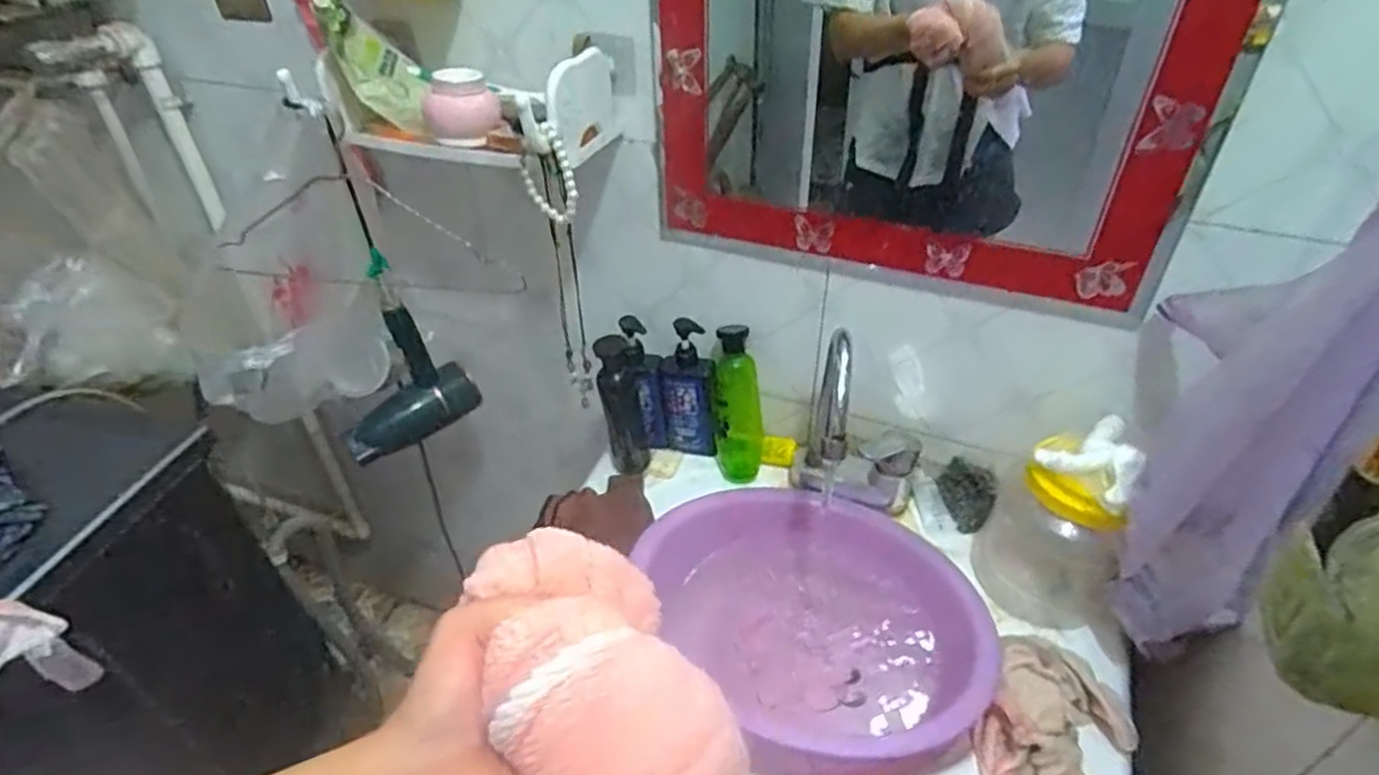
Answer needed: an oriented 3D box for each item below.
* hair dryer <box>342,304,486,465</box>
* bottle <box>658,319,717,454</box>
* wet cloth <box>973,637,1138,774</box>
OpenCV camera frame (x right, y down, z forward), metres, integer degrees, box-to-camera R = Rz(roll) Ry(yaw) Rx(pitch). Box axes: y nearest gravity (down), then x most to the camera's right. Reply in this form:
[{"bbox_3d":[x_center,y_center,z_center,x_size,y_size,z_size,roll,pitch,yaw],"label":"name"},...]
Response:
[{"bbox_3d":[-0.368,-0.011,0.937,0.173,0.170,0.067,-30,47,-31],"label":"hair dryer"},{"bbox_3d":[-0.003,0.004,0.882,0.064,0.174,0.045,-2,39,-2],"label":"bottle"},{"bbox_3d":[0.320,0.336,0.644,0.132,0.130,0.192,11,40,14],"label":"wet cloth"}]

